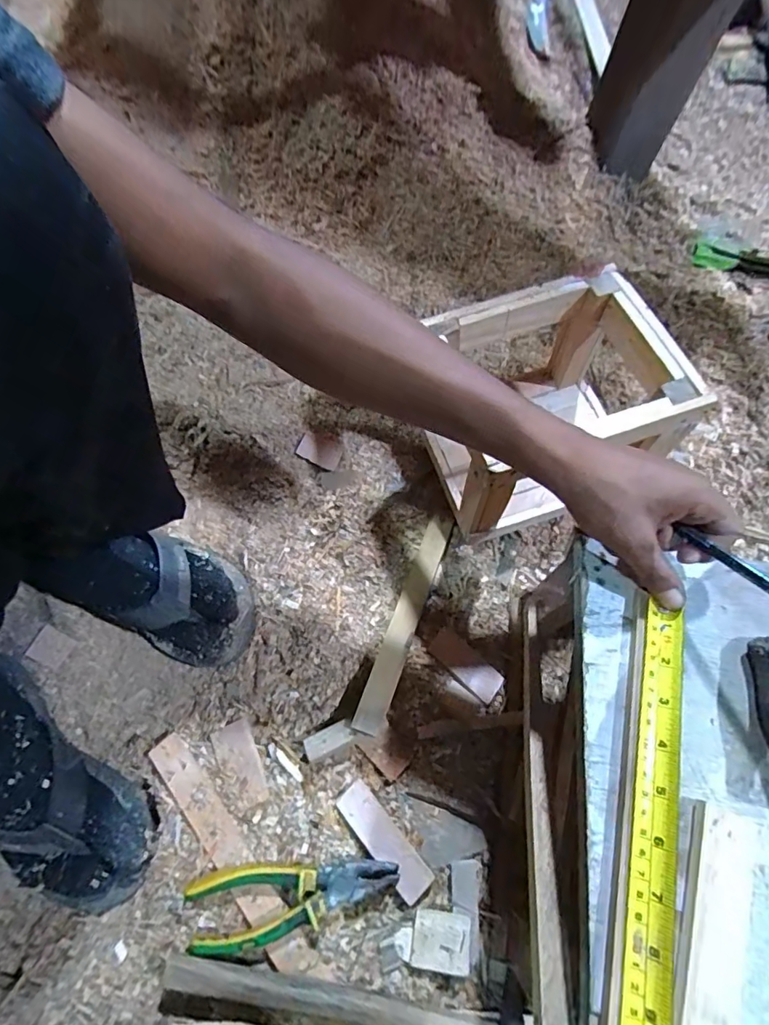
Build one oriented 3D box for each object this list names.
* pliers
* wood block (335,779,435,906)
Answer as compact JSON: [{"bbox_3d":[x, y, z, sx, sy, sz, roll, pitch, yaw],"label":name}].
[{"bbox_3d":[-0.076,0.327,0.411,0.173,0.025,0.056,-7,66,-2],"label":"pliers"},{"bbox_3d":[0.000,0.298,0.438,0.031,0.014,0.103,-39,76,-15],"label":"wood block"}]

